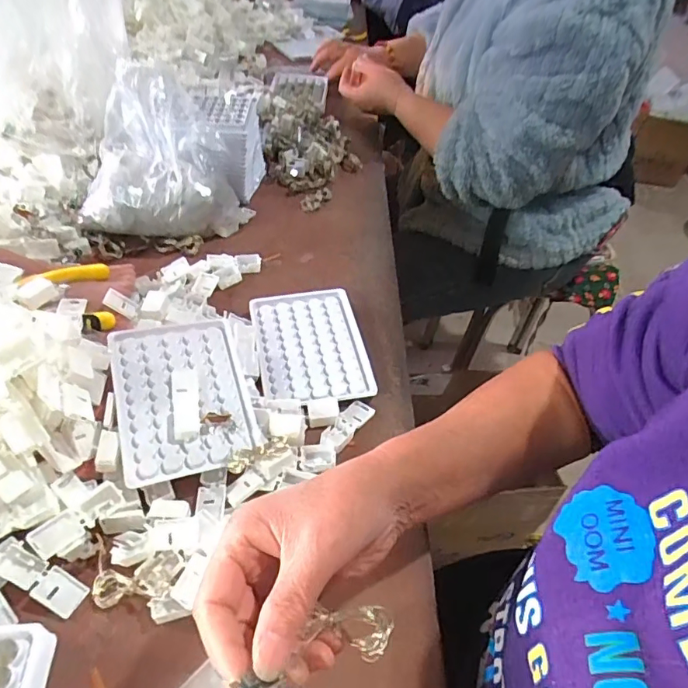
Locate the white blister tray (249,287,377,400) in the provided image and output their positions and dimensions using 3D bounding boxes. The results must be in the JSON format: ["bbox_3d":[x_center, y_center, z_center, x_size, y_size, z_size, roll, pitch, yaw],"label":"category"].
[{"bbox_3d":[-0.030,-0.001,0.459,0.094,0.014,0.126,-6,47,-12],"label":"white blister tray"}]

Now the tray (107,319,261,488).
[{"bbox_3d":[-0.120,0.036,0.383,0.095,0.013,0.124,-8,58,-22],"label":"tray"}]

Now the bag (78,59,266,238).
[{"bbox_3d":[-0.183,-0.222,0.561,0.149,0.153,0.189,8,46,1],"label":"bag"}]

